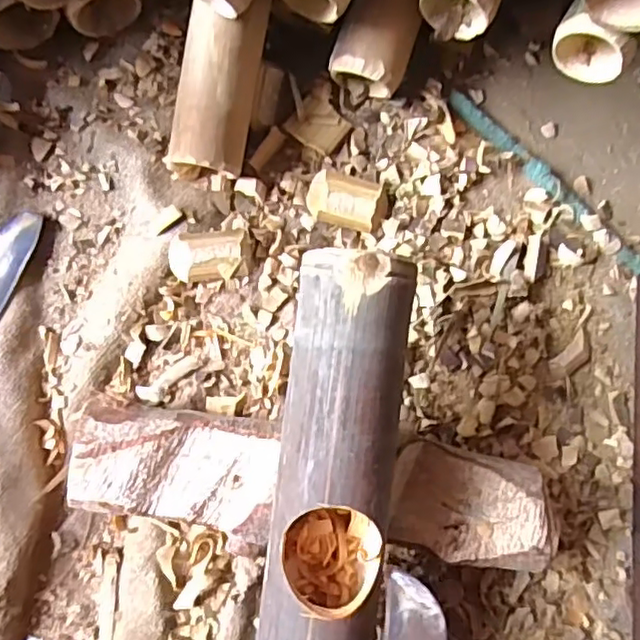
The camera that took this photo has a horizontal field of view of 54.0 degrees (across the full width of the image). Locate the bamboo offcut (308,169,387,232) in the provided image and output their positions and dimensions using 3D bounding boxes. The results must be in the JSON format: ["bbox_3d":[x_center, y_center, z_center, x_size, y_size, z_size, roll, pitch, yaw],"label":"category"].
[{"bbox_3d":[0.021,-0.093,0.491,0.059,0.014,0.040,17,81,-4],"label":"bamboo offcut"}]

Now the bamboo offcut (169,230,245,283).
[{"bbox_3d":[-0.084,-0.048,0.471,0.054,0.013,0.036,-6,83,-7],"label":"bamboo offcut"}]

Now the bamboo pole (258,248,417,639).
[{"bbox_3d":[0.004,0.129,0.376,0.072,0.075,0.332,7,83,-5],"label":"bamboo pole"}]

